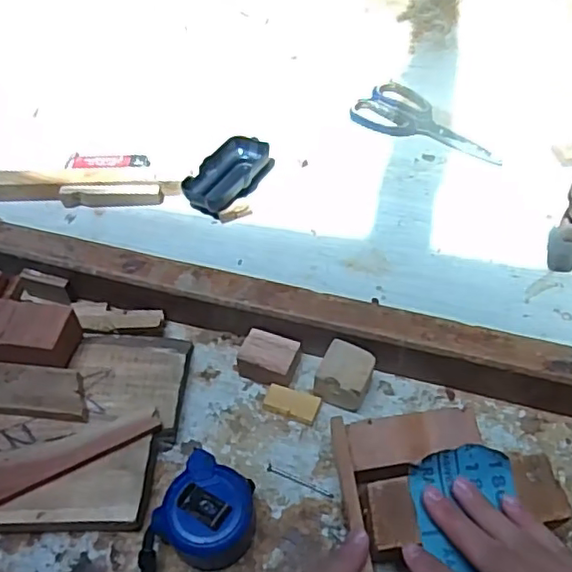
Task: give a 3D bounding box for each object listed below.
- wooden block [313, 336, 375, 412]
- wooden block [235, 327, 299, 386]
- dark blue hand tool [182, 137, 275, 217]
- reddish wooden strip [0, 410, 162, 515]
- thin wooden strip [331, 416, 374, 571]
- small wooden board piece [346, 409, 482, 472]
[{"bbox_3d":[0.045,0.074,0.477,0.040,0.036,0.045,16,52,14],"label":"wooden block"},{"bbox_3d":[-0.013,0.059,0.494,0.045,0.028,0.037,19,53,15],"label":"wooden block"},{"bbox_3d":[-0.061,-0.118,0.655,0.052,0.029,0.107,22,54,18],"label":"dark blue hand tool"},{"bbox_3d":[-0.182,0.130,0.423,0.190,0.009,0.042,-18,52,-14],"label":"reddish wooden strip"},{"bbox_3d":[0.043,0.138,0.394,0.011,0.008,0.117,-6,49,-4],"label":"thin wooden strip"},{"bbox_3d":[0.088,0.105,0.425,0.089,0.008,0.036,-9,50,-7],"label":"small wooden board piece"}]

